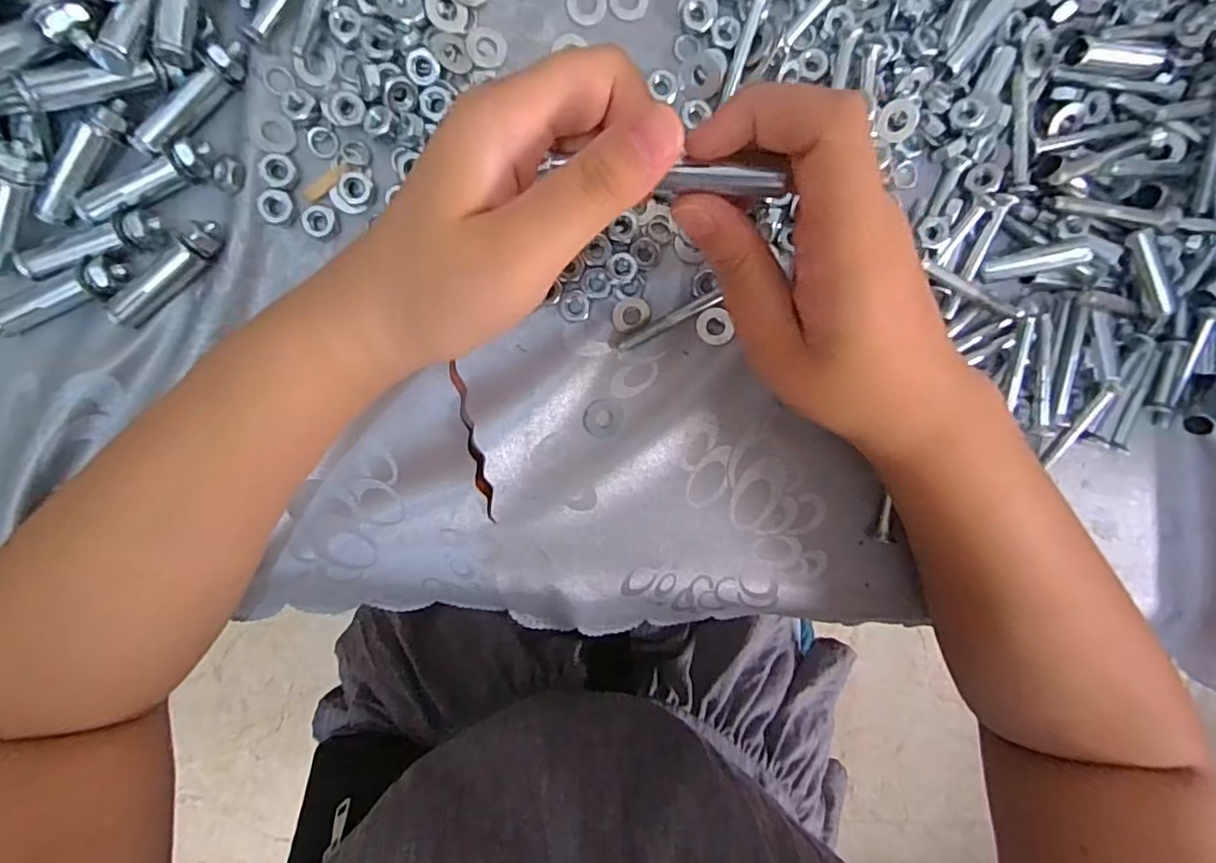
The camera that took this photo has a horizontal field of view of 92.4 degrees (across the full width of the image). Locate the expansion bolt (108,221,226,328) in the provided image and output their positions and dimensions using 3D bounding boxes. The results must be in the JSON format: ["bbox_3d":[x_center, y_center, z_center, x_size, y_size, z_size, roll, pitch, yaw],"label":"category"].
[{"bbox_3d":[-0.175,-0.063,0.232,0.053,0.009,0.012,-40,97,2],"label":"expansion bolt"}]

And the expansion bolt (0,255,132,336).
[{"bbox_3d":[-0.216,-0.054,0.228,0.056,0.010,0.015,-20,97,0],"label":"expansion bolt"}]

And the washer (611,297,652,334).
[{"bbox_3d":[0.010,-0.051,0.253,0.017,0.004,0.015,-7,97,-2],"label":"washer"}]

